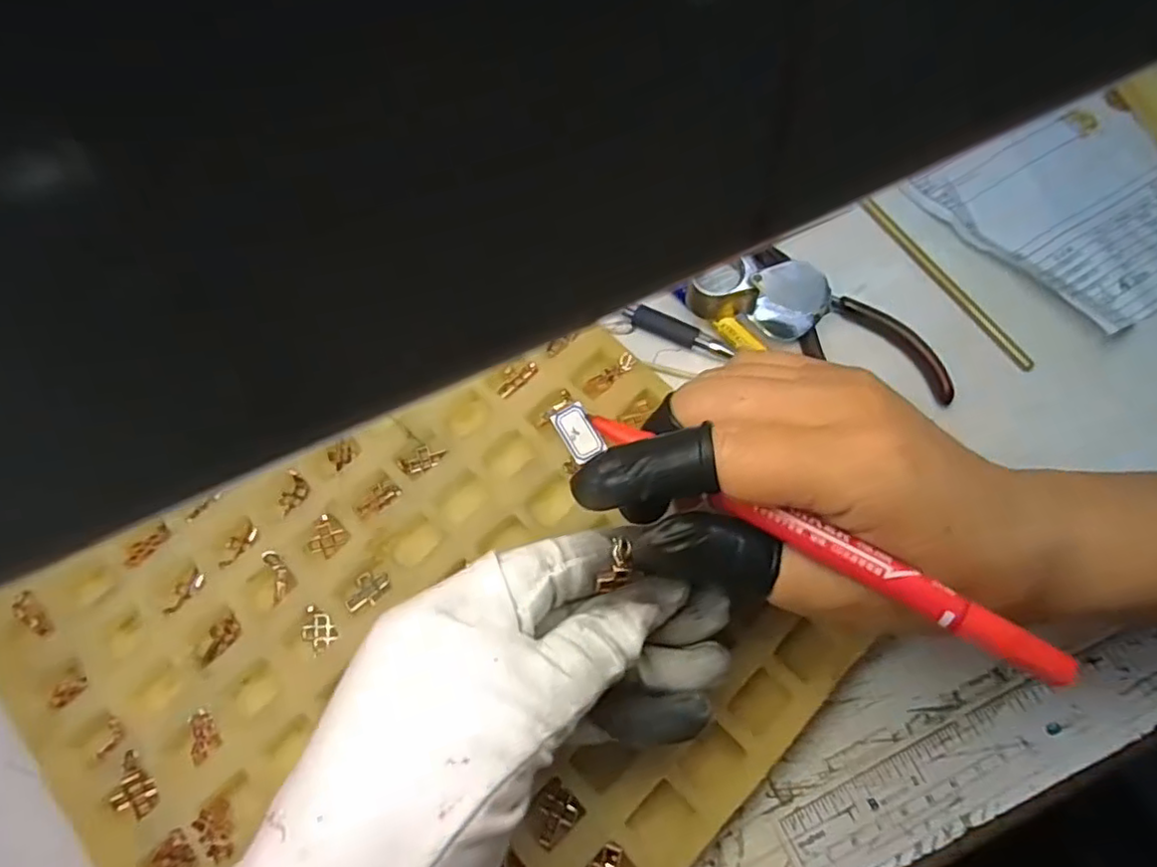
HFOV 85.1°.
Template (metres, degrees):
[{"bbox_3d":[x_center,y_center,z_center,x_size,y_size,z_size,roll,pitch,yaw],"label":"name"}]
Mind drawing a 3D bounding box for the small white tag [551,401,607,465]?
[{"bbox_3d":[0.000,-0.001,0.253,0.014,0.004,0.022,-28,71,-9],"label":"small white tag"}]

